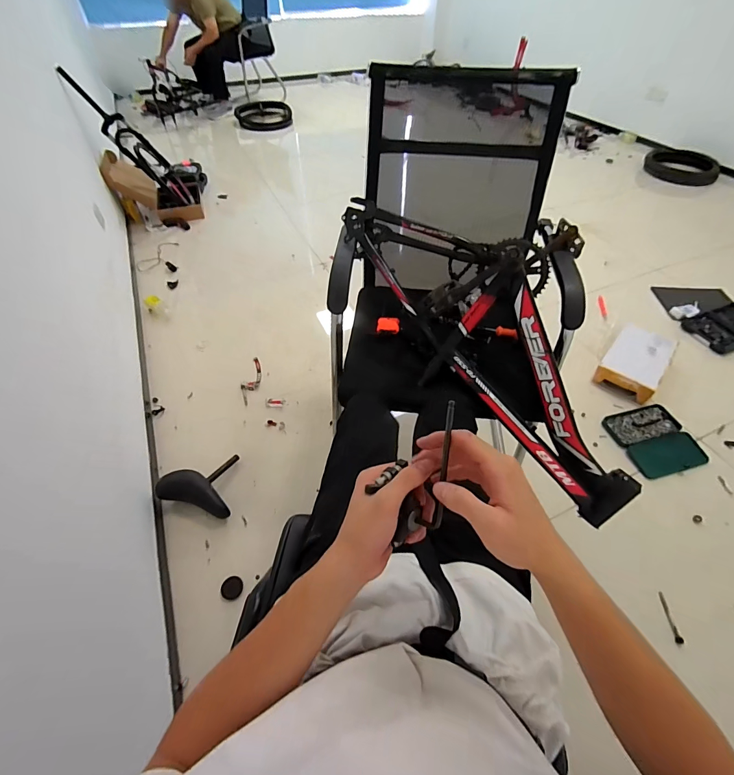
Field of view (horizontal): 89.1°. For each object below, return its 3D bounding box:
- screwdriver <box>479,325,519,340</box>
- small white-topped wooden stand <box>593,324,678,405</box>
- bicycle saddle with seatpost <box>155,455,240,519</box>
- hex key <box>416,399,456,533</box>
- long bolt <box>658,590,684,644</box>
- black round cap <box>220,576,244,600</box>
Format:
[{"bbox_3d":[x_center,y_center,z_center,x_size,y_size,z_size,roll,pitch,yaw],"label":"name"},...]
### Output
[{"bbox_3d":[0.339,-0.145,0.968,0.101,0.022,0.022,20,55,34],"label":"screwdriver"},{"bbox_3d":[1.062,-0.105,1.473,0.206,0.073,0.332,35,58,26],"label":"small white-topped wooden stand"},{"bbox_3d":[-0.490,0.274,1.149,0.217,0.123,0.204,11,51,9],"label":"bicycle saddle with seatpost"},{"bbox_3d":[0.065,0.073,0.341,0.021,0.013,0.124,9,98,9],"label":"hex key"},{"bbox_3d":[0.786,0.596,0.966,0.021,0.012,0.117,-1,50,-1],"label":"long bolt"},{"bbox_3d":[-0.365,0.542,1.009,0.057,0.008,0.056,0,50,0],"label":"black round cap"}]

